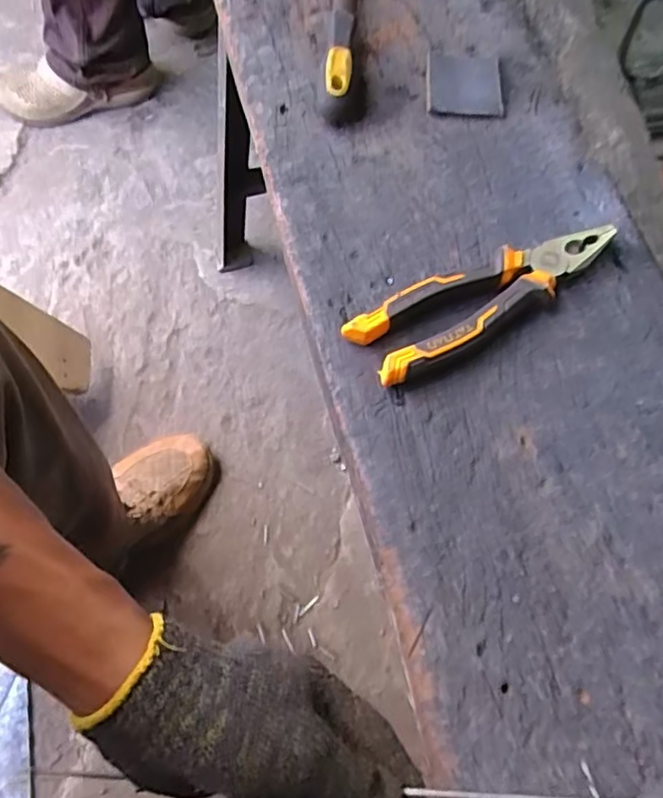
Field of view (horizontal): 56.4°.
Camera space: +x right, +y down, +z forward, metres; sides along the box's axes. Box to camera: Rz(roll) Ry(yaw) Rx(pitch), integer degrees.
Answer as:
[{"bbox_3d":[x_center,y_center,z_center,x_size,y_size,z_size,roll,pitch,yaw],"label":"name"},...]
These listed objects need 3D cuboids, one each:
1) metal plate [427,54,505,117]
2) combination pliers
[{"bbox_3d":[0.105,-0.254,0.494,0.058,0.009,0.069,1,64,7],"label":"metal plate"},{"bbox_3d":[0.103,-0.067,0.407,0.188,0.022,0.049,-26,71,-12],"label":"combination pliers"}]

